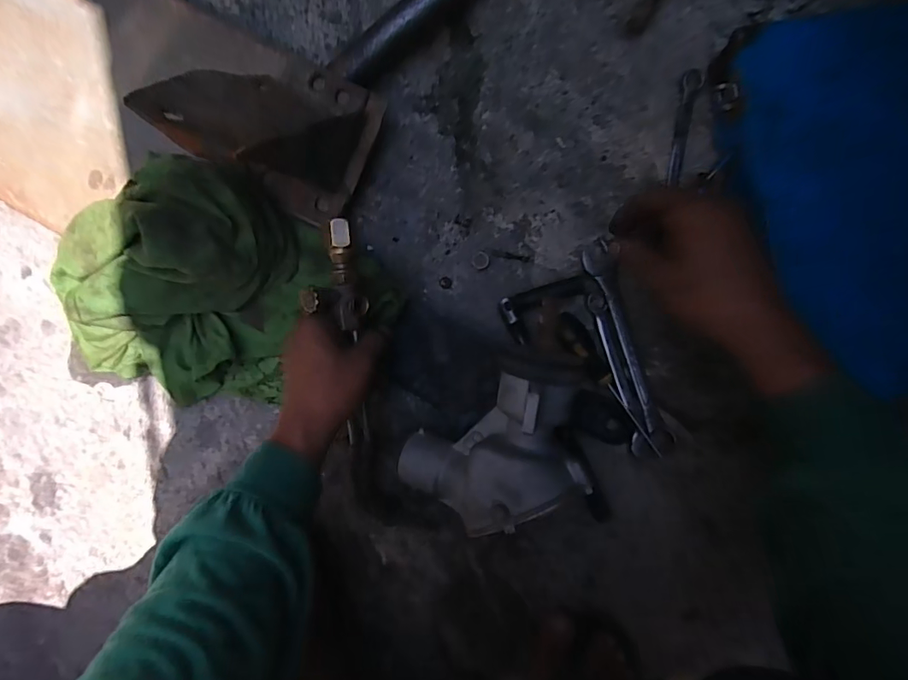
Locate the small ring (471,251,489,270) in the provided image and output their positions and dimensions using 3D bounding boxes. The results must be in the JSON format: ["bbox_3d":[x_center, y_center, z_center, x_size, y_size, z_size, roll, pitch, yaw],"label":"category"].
[{"bbox_3d":[0.026,-0.077,0.473,0.016,0.011,0.017,0,90,6],"label":"small ring"}]

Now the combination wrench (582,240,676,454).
[{"bbox_3d":[0.166,0.008,0.465,0.026,0.008,0.202,-19,87,6],"label":"combination wrench"}]

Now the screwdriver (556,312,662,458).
[{"bbox_3d":[0.145,0.040,0.453,0.026,0.023,0.153,-37,86,5],"label":"screwdriver"}]

